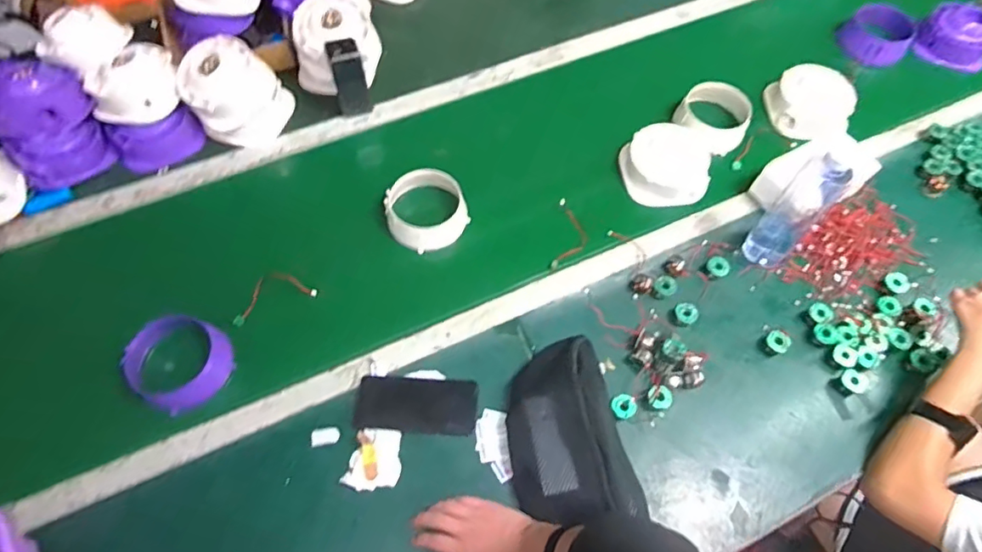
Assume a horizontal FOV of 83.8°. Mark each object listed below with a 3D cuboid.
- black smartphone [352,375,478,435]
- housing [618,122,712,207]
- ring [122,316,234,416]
[{"bbox_3d":[-0.101,0.175,0.745,0.160,0.008,0.072,3,64,1],"label":"black smartphone"},{"bbox_3d":[0.296,-0.186,0.915,0.147,0.042,0.140,0,64,0],"label":"housing"},{"bbox_3d":[-0.420,0.114,0.738,0.111,0.077,0.119,0,64,0],"label":"ring"}]

